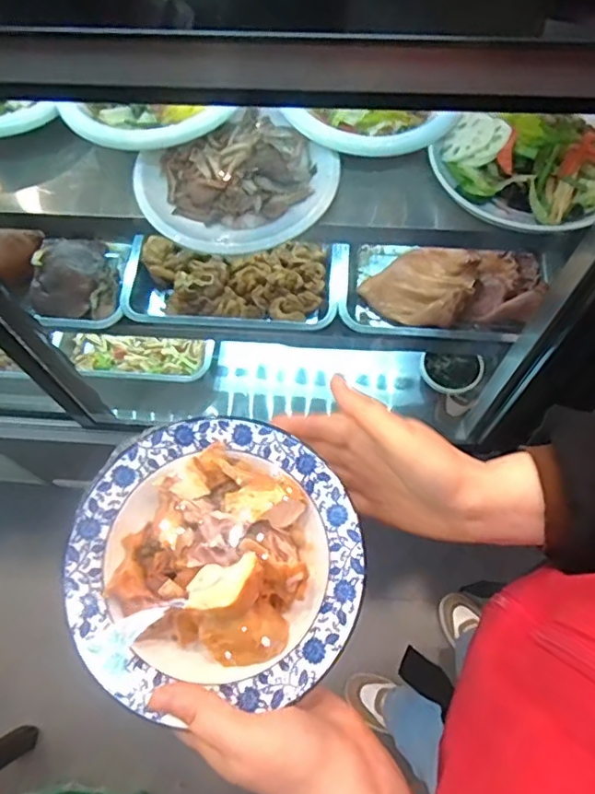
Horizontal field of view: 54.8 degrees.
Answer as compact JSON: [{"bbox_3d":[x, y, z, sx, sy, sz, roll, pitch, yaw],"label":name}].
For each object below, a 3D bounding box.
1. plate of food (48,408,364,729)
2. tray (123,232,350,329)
[{"bbox_3d":[-0.050,0.093,0.342,0.170,0.038,0.157,-1,67,1],"label":"plate of food"},{"bbox_3d":[-0.089,-0.163,0.826,0.309,0.053,0.136,4,67,3],"label":"tray"}]

